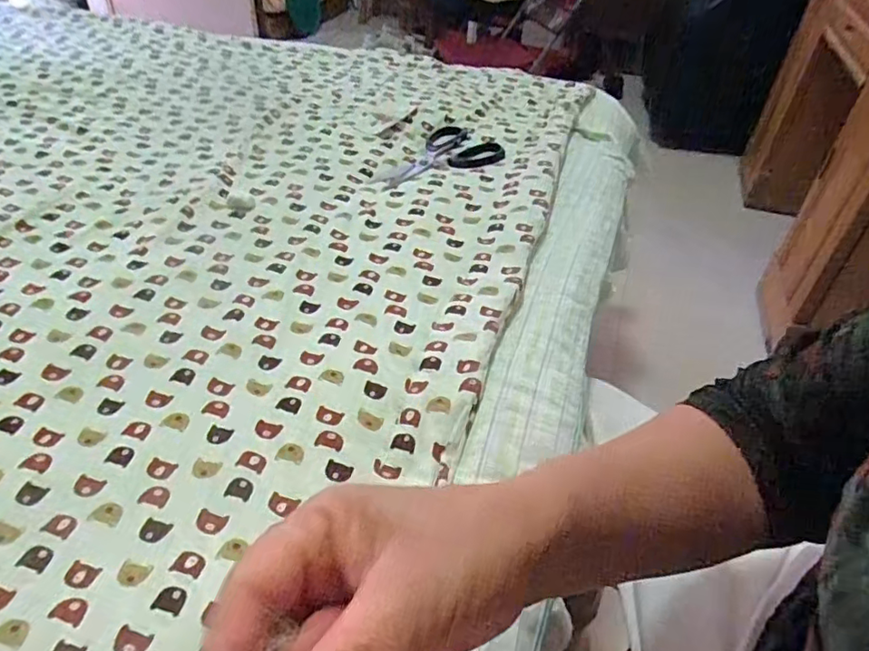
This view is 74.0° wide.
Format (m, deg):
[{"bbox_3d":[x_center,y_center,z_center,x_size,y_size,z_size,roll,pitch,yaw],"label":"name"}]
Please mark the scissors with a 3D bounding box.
[{"bbox_3d":[0.012,-0.204,0.721,0.104,0.008,0.185,24,46,21],"label":"scissors"}]

